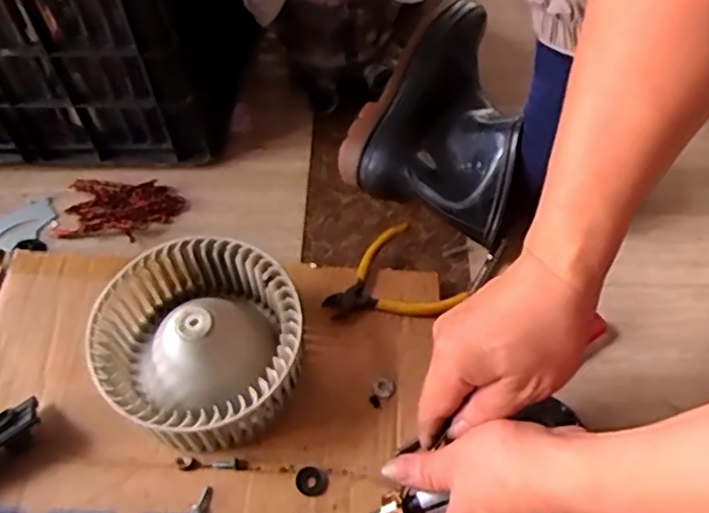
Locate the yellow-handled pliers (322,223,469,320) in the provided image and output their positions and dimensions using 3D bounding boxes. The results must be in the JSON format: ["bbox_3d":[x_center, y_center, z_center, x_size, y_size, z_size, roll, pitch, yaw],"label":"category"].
[{"bbox_3d":[0.023,0.022,0.530,0.103,0.011,0.089,-25,60,-17],"label":"yellow-handled pliers"}]

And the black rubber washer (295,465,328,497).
[{"bbox_3d":[-0.030,0.156,0.444,0.019,0.004,0.022,-39,64,-23],"label":"black rubber washer"}]

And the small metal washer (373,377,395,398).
[{"bbox_3d":[0.022,0.100,0.489,0.016,0.004,0.018,-1,56,-1],"label":"small metal washer"}]

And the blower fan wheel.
[{"bbox_3d":[-0.110,0.063,0.466,0.135,0.074,0.142,0,56,0],"label":"blower fan wheel"}]

